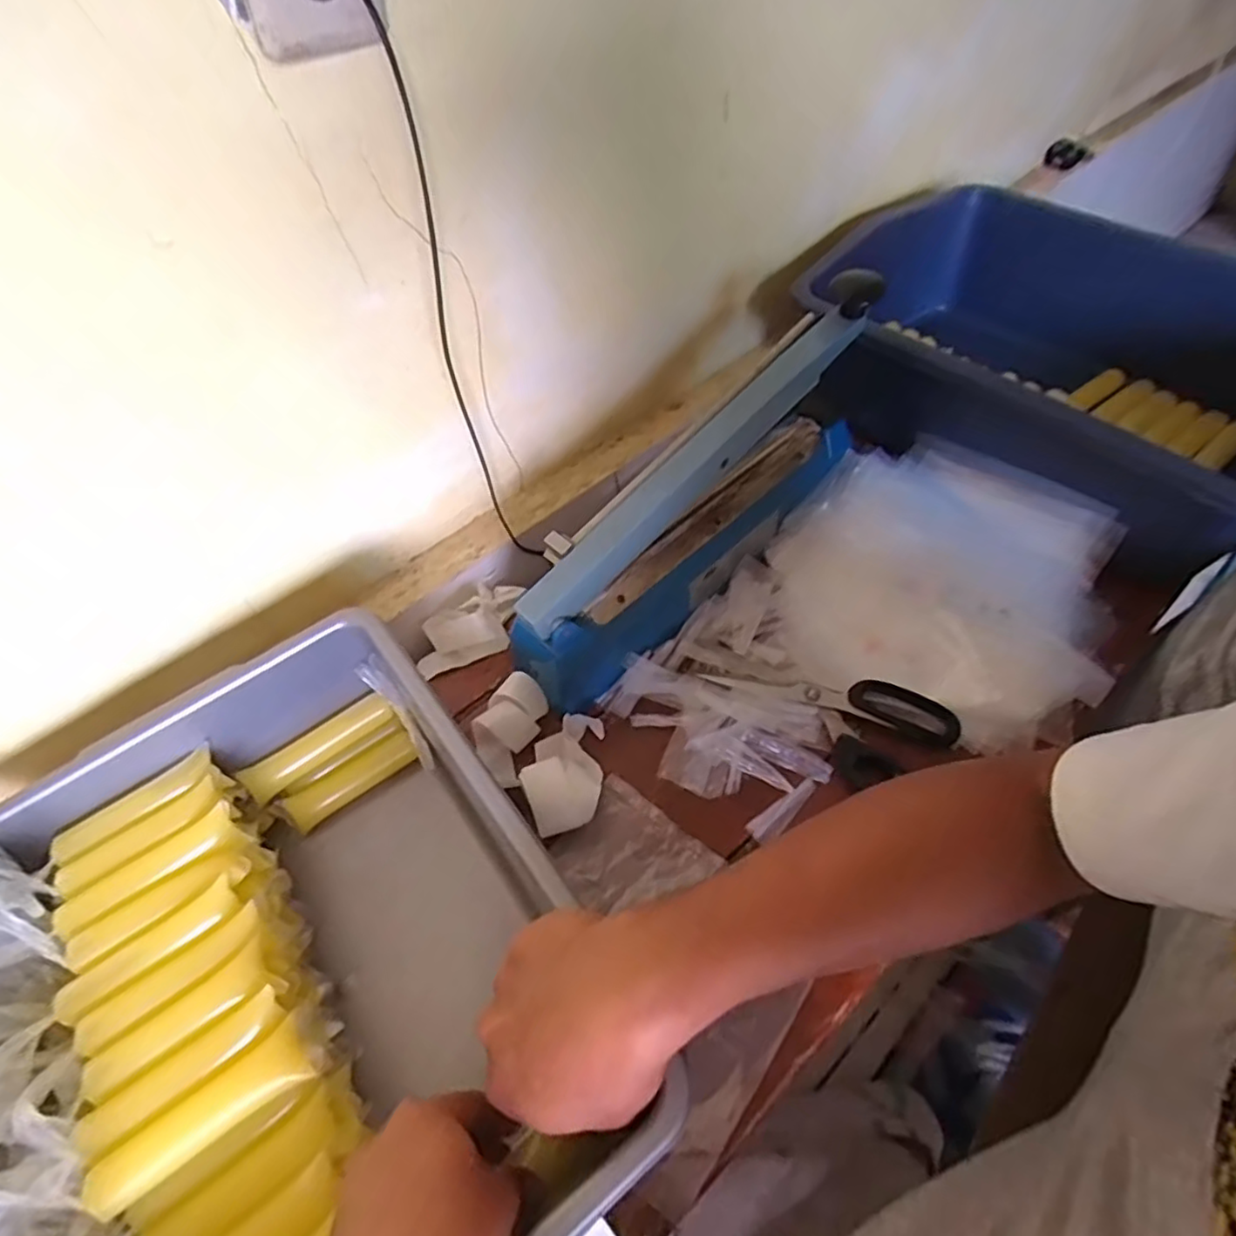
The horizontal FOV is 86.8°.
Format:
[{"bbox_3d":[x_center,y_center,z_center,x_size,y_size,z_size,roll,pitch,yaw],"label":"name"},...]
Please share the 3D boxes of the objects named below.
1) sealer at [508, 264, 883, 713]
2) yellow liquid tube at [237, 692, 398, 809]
[{"bbox_3d":[0.079,-0.104,0.570,0.071,0.151,0.424,36,76,27],"label":"sealer"},{"bbox_3d":[-0.235,0.099,0.514,0.117,0.033,0.021,-31,57,-18],"label":"yellow liquid tube"}]

